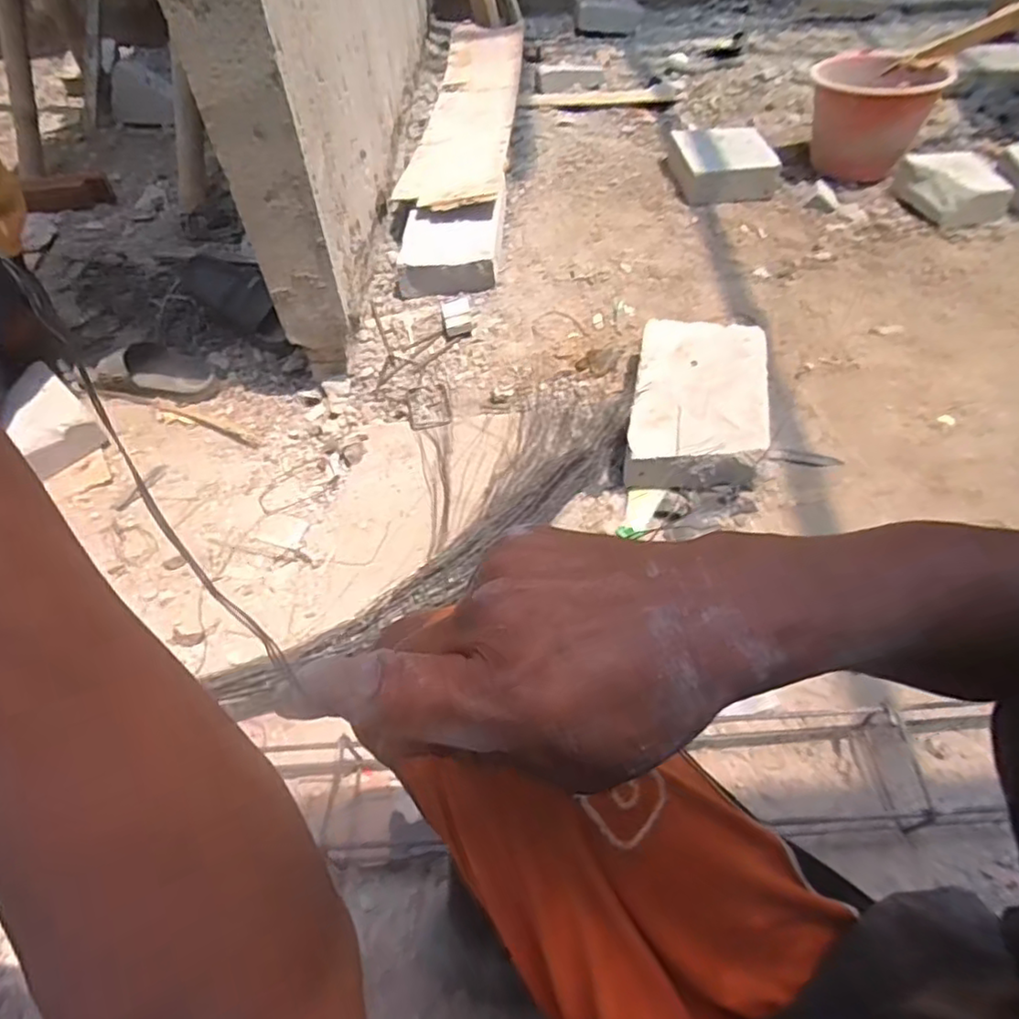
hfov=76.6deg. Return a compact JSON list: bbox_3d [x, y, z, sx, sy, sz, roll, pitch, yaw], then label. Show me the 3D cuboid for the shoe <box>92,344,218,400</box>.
[{"bbox_3d":[-0.660,-0.265,1.200,0.231,0.067,0.116,6,53,-11],"label":"shoe"}]

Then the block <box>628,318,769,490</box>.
[{"bbox_3d":[0.305,-0.170,1.037,0.205,0.085,0.325,9,52,10],"label":"block"}]

